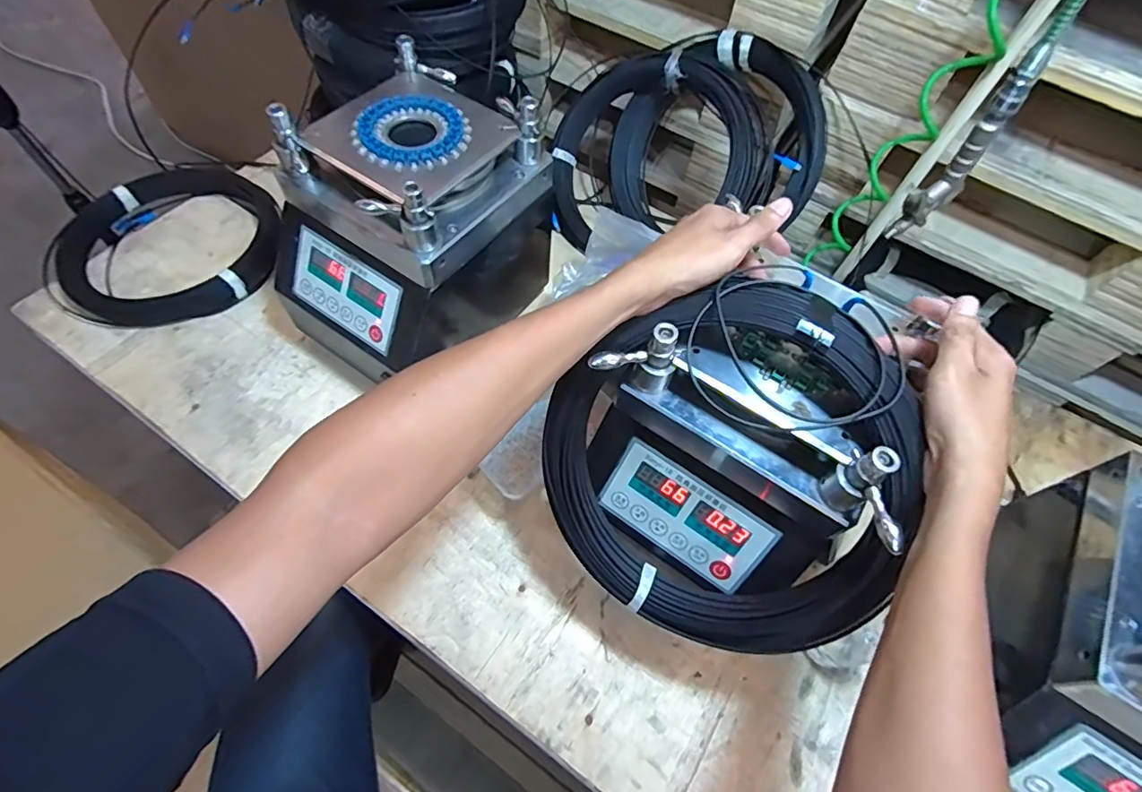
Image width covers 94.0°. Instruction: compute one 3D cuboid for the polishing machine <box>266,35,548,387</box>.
[{"bbox_3d":[-0.191,-0.200,0.635,0.216,0.251,0.266,32,63,14],"label":"polishing machine"}]

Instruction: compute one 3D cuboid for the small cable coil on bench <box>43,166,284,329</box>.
[{"bbox_3d":[-0.585,-0.221,0.776,0.306,0.040,0.289,-36,68,-21],"label":"small cable coil on bench"}]

